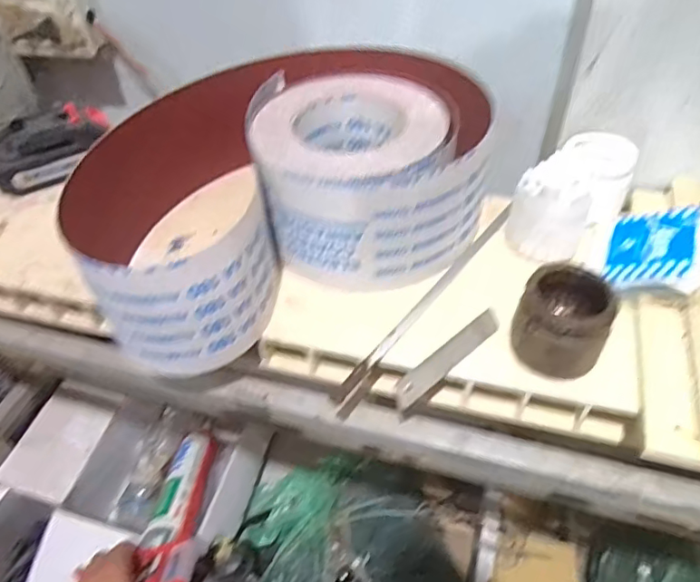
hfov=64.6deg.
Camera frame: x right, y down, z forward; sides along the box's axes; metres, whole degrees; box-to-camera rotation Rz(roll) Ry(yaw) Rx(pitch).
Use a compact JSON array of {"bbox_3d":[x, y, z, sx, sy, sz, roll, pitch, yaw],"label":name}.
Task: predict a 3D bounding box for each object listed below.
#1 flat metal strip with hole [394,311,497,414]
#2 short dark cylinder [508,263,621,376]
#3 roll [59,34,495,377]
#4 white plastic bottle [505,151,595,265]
[{"bbox_3d":[0.067,0.045,0.377,0.103,0.005,0.018,-35,57,-28],"label":"flat metal strip with hole"},{"bbox_3d":[0.133,0.022,0.350,0.054,0.057,0.050,-1,45,1],"label":"short dark cylinder"},{"bbox_3d":[-0.056,-0.085,0.432,0.293,0.110,0.211,-21,48,-18],"label":"roll"},{"bbox_3d":[0.153,-0.064,0.422,0.054,0.075,0.049,17,48,18],"label":"white plastic bottle"}]

